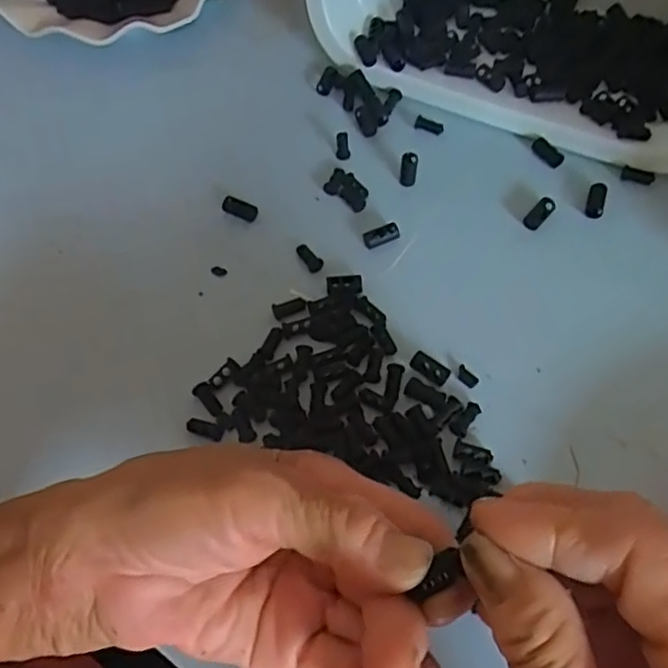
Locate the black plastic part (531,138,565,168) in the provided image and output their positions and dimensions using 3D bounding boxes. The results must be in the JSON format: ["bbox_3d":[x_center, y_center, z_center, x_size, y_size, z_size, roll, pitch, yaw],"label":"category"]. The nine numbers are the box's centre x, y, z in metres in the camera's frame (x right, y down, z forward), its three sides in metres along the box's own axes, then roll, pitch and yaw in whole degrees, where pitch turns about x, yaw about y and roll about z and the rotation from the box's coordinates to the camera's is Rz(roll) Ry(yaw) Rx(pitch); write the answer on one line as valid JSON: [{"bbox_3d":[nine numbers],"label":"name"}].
[{"bbox_3d":[0.119,-0.101,0.361,0.009,0.004,0.019,-41,80,-19],"label":"black plastic part"}]

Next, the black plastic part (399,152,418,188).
[{"bbox_3d":[0.041,-0.090,0.352,0.009,0.019,0.009,5,59,7],"label":"black plastic part"}]

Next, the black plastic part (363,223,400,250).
[{"bbox_3d":[0.025,-0.051,0.339,0.019,0.004,0.010,-21,60,-9],"label":"black plastic part"}]

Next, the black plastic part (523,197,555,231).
[{"bbox_3d":[0.108,-0.064,0.340,0.009,0.004,0.021,40,82,24],"label":"black plastic part"}]

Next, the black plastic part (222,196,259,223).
[{"bbox_3d":[-0.051,-0.067,0.351,0.019,0.010,0.007,22,63,16],"label":"black plastic part"}]

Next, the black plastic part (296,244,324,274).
[{"bbox_3d":[-0.012,-0.039,0.336,0.007,0.006,0.019,-29,61,-13],"label":"black plastic part"}]

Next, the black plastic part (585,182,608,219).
[{"bbox_3d":[0.138,-0.070,0.343,0.009,0.006,0.020,16,61,13],"label":"black plastic part"}]

